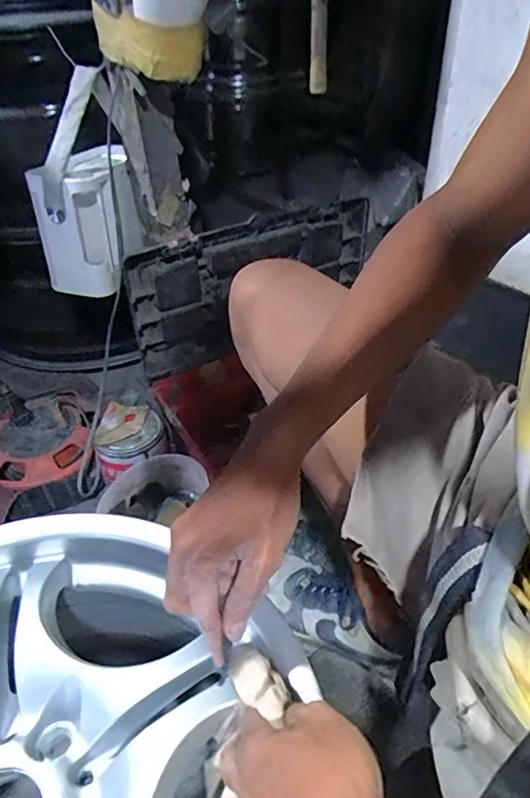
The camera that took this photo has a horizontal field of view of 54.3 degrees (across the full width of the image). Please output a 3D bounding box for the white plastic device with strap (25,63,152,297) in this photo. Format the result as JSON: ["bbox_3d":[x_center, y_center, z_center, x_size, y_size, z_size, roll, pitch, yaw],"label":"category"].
[{"bbox_3d":[-0.236,-0.265,0.669,0.129,0.228,0.095,-11,40,-9],"label":"white plastic device with strap"}]

